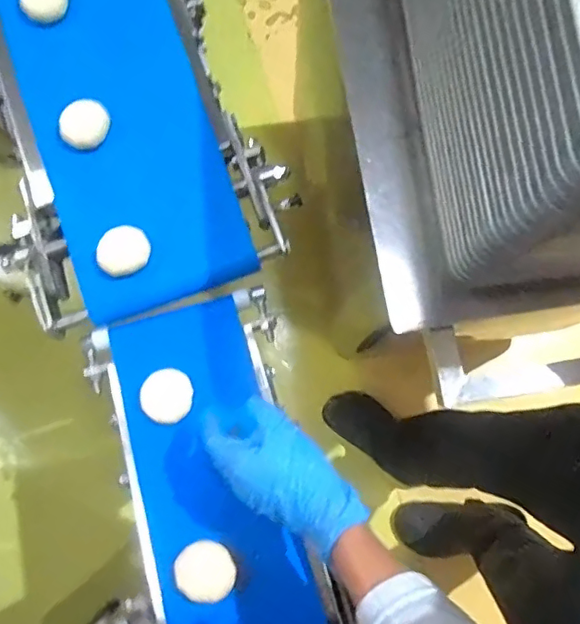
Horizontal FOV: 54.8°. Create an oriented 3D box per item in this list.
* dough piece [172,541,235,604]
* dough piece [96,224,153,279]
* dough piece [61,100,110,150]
[{"bbox_3d":[-0.082,0.251,0.545,0.054,0.038,0.053,-30,81,-7],"label":"dough piece"},{"bbox_3d":[-0.184,-0.068,0.619,0.058,0.024,0.047,-28,81,-6],"label":"dough piece"},{"bbox_3d":[-0.238,-0.219,0.651,0.050,0.022,0.060,27,79,4],"label":"dough piece"}]

